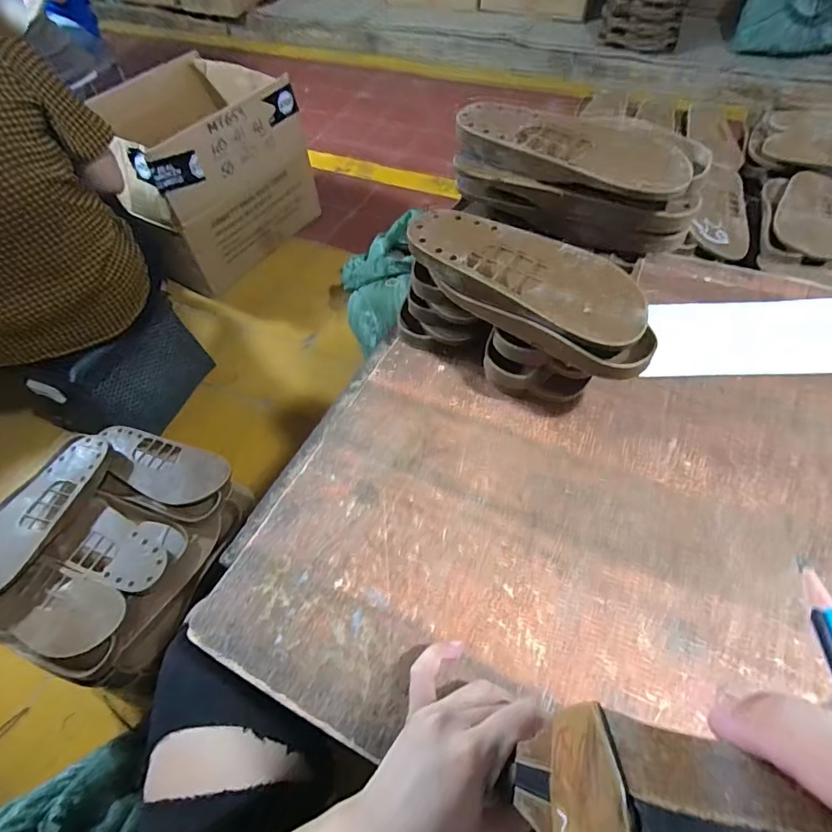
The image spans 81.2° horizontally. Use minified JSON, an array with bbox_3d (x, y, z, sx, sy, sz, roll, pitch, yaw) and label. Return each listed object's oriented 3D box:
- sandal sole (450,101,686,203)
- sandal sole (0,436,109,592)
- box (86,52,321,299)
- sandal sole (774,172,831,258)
[{"bbox_3d":[0.146,-0.258,0.465,0.226,0.025,0.107,27,61,20],"label":"sandal sole"},{"bbox_3d":[-0.518,0.124,0.660,0.089,0.025,0.227,16,58,13],"label":"sandal sole"},{"bbox_3d":[-0.642,-0.695,1.401,0.450,0.387,0.509,26,60,19],"label":"box"},{"bbox_3d":[0.647,-0.336,0.800,0.092,0.031,0.231,22,59,17],"label":"sandal sole"}]

